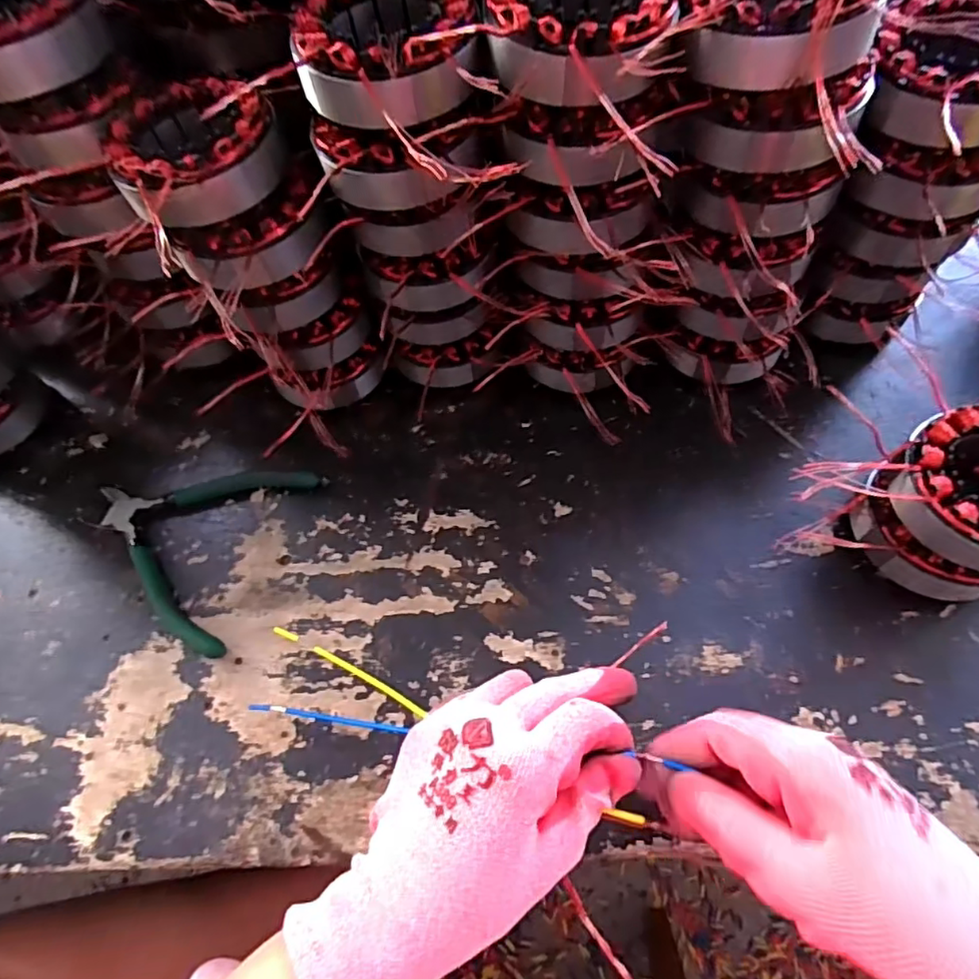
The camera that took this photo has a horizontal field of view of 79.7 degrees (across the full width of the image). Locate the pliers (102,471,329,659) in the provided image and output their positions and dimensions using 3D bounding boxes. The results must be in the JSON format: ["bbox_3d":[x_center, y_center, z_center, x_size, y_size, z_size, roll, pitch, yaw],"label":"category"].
[{"bbox_3d":[-0.194,0.020,0.392,0.138,0.012,0.136,23,66,14],"label":"pliers"}]

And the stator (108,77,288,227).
[{"bbox_3d":[-0.156,-0.177,0.304,0.081,0.030,0.085,-1,63,3],"label":"stator"}]

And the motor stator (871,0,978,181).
[{"bbox_3d":[0.239,-0.206,0.302,0.085,0.046,0.085,-1,63,3],"label":"motor stator"}]

